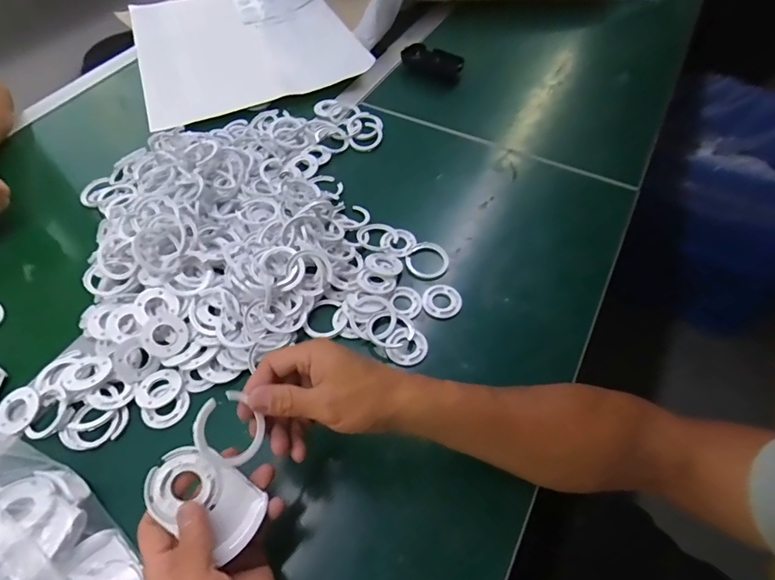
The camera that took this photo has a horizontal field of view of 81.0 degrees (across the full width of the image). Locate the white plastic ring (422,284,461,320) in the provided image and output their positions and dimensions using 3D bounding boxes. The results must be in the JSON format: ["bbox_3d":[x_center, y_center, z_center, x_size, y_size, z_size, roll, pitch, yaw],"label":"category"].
[{"bbox_3d":[0.061,0.011,0.510,0.041,0.006,0.045,0,54,1],"label":"white plastic ring"}]

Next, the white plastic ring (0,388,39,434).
[{"bbox_3d":[-0.358,0.114,0.437,0.045,0.011,0.041,0,54,1],"label":"white plastic ring"}]

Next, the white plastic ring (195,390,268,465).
[{"bbox_3d":[-0.114,0.102,0.327,0.012,0.055,0.045,-1,38,46],"label":"white plastic ring"}]

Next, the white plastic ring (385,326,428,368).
[{"bbox_3d":[0.020,0.059,0.477,0.043,0.005,0.042,0,54,1],"label":"white plastic ring"}]

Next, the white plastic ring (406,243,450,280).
[{"bbox_3d":[0.048,-0.035,0.544,0.049,0.013,0.049,0,54,1],"label":"white plastic ring"}]

